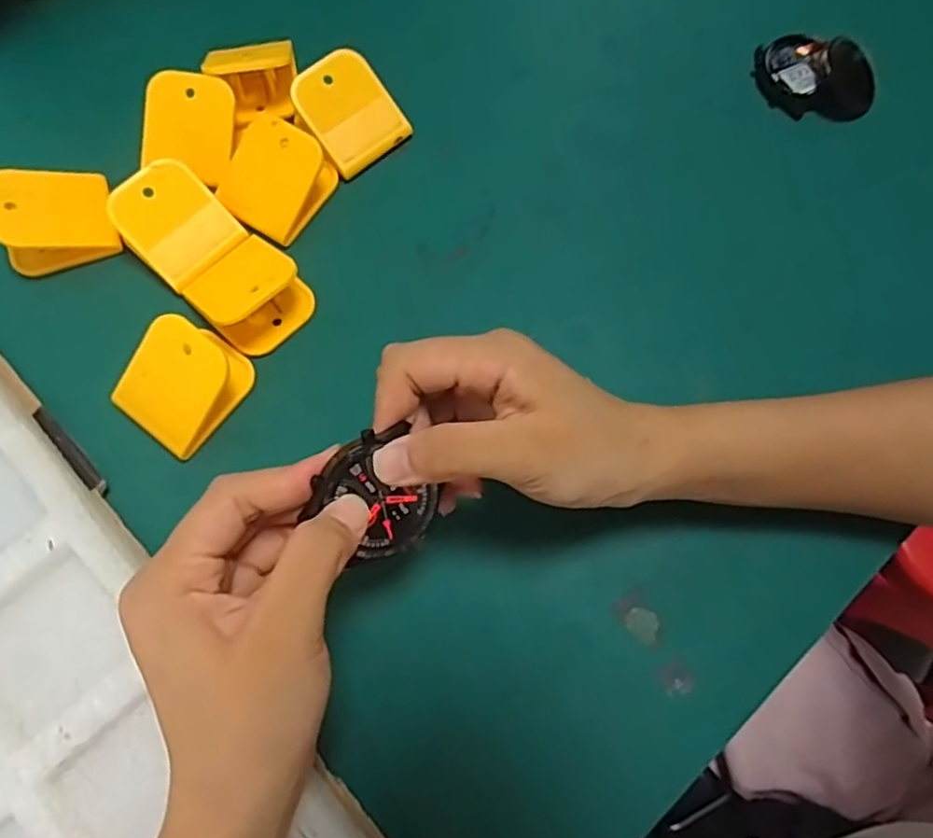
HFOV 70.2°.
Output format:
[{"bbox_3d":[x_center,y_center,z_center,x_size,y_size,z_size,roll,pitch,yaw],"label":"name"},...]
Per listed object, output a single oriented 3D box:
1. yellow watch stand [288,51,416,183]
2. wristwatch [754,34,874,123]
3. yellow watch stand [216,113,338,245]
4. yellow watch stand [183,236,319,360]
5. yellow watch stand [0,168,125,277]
[{"bbox_3d":[-0.063,-0.166,0.358,0.047,0.029,0.047,-38,76,-11],"label":"yellow watch stand"},{"bbox_3d":[0.199,-0.195,0.380,0.067,0.021,0.048,27,74,8],"label":"wristwatch"},{"bbox_3d":[-0.102,-0.127,0.347,0.046,0.031,0.051,28,74,9],"label":"yellow watch stand"},{"bbox_3d":[-0.108,-0.064,0.326,0.048,0.030,0.052,-43,77,-13],"label":"yellow watch stand"},{"bbox_3d":[-0.213,-0.105,0.341,0.051,0.035,0.045,-17,73,-5],"label":"yellow watch stand"}]

